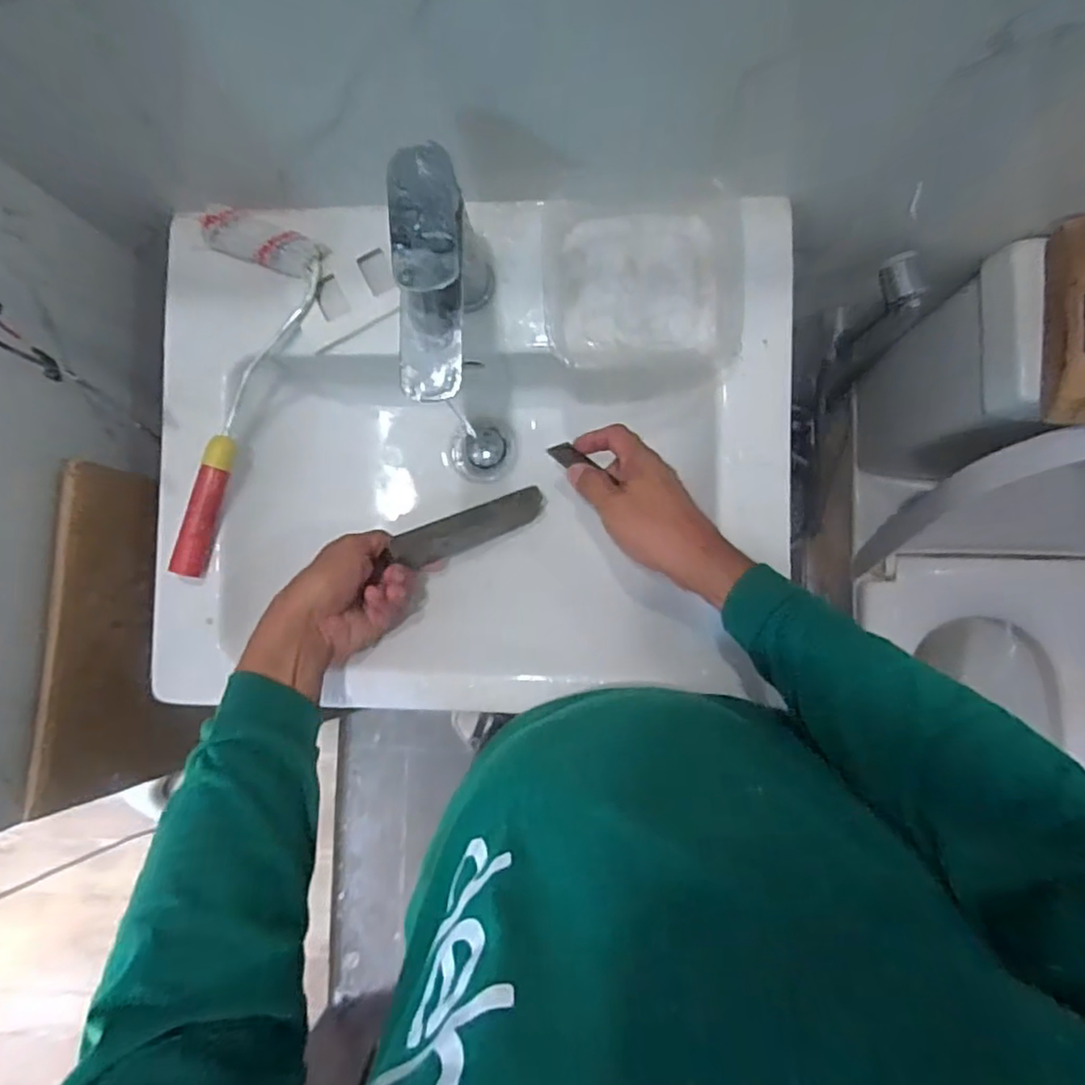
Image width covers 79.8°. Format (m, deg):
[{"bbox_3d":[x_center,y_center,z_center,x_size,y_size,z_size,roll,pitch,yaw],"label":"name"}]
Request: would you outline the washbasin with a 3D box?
[{"bbox_3d":[-0.061,-0.066,0.594,0.529,0.139,0.409,1,86,4],"label":"washbasin"}]

